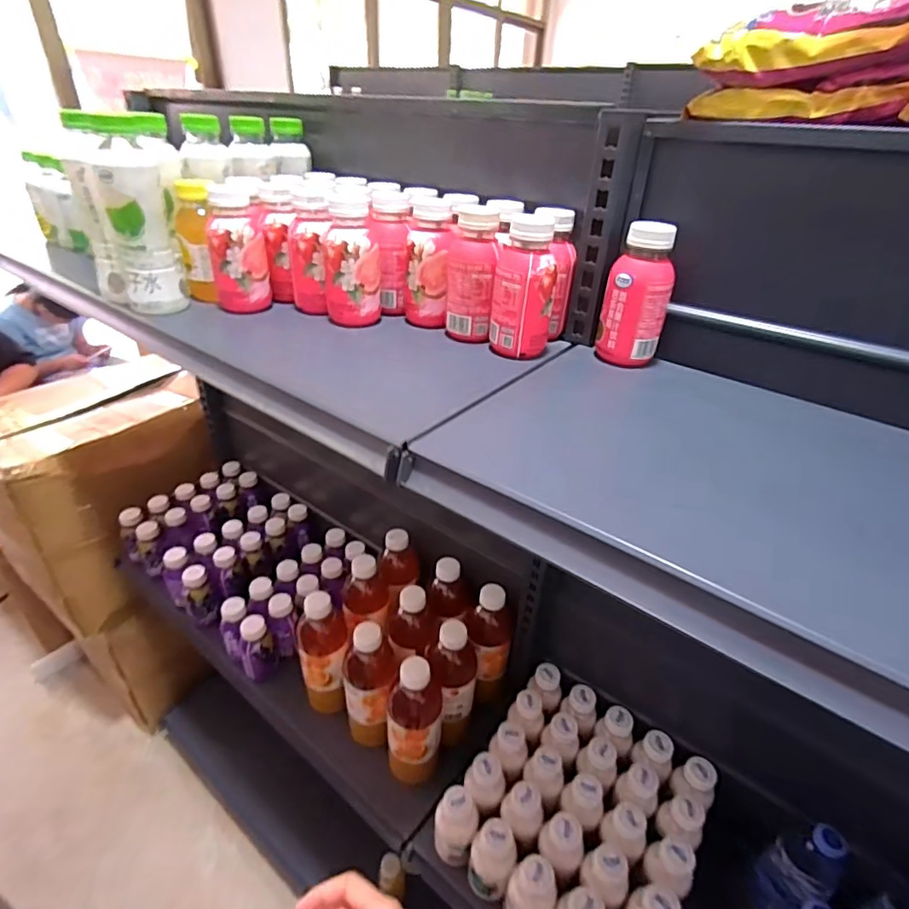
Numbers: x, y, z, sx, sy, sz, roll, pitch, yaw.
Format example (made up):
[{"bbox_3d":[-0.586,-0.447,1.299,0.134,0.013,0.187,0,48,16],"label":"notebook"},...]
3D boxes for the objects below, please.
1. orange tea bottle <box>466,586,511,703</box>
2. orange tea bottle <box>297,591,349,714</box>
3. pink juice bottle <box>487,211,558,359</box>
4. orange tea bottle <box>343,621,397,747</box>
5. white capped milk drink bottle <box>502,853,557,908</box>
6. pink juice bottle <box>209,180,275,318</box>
[{"bbox_3d":[0.055,0.310,0.849,0.074,0.200,0.068,5,34,3],"label":"orange tea bottle"},{"bbox_3d":[-0.210,0.327,0.832,0.078,0.230,0.066,-8,35,-16],"label":"orange tea bottle"},{"bbox_3d":[0.066,-0.160,0.499,0.057,0.120,0.058,2,33,-1],"label":"pink juice bottle"},{"bbox_3d":[-0.129,0.347,0.780,0.078,0.203,0.074,-5,34,-11],"label":"orange tea bottle"},{"bbox_3d":[0.095,0.554,0.641,0.060,0.130,0.050,19,37,23],"label":"white capped milk drink bottle"},{"bbox_3d":[-0.240,-0.224,0.573,0.057,0.123,0.053,-11,36,-20],"label":"pink juice bottle"}]

